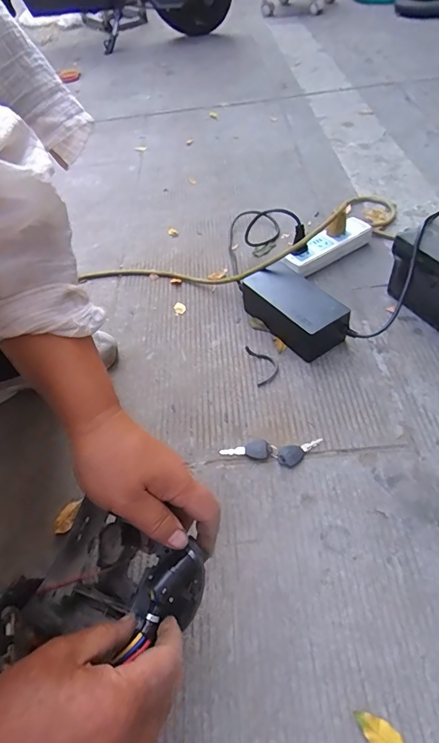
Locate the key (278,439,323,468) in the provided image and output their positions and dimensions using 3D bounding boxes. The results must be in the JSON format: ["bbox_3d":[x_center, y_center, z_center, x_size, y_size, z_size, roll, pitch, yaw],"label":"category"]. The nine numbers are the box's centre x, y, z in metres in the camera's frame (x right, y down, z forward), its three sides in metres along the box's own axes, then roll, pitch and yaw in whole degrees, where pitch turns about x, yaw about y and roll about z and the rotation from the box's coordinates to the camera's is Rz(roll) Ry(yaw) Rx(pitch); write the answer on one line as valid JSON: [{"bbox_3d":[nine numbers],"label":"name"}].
[{"bbox_3d":[0.097,0.093,0.499,0.057,0.006,0.024,-30,53,-18],"label":"key"}]

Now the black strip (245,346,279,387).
[{"bbox_3d":[0.062,-0.012,0.588,0.036,0.008,0.073,-12,49,-4],"label":"black strip"}]

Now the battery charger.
[{"bbox_3d":[0.109,-0.093,0.620,0.081,0.060,0.157,-30,53,-18],"label":"battery charger"}]

